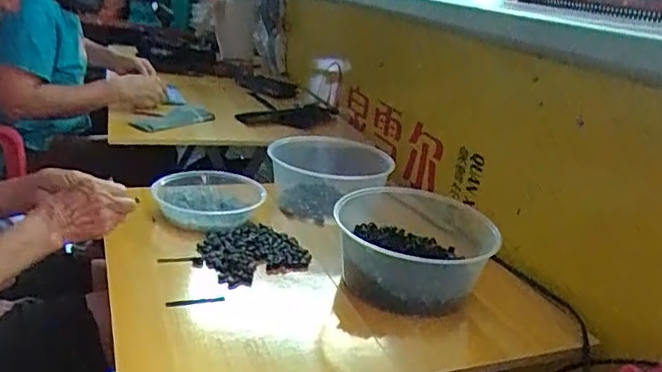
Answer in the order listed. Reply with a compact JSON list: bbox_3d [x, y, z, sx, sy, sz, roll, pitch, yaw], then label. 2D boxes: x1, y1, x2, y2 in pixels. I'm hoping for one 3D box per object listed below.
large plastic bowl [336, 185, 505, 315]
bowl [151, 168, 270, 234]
[{"bbox_3d":[0.114,0.079,0.846,0.218,0.089,0.264,6,21,-3],"label":"large plastic bowl"},{"bbox_3d":[-0.203,0.025,0.980,0.181,0.042,0.195,-2,22,-21],"label":"bowl"}]

